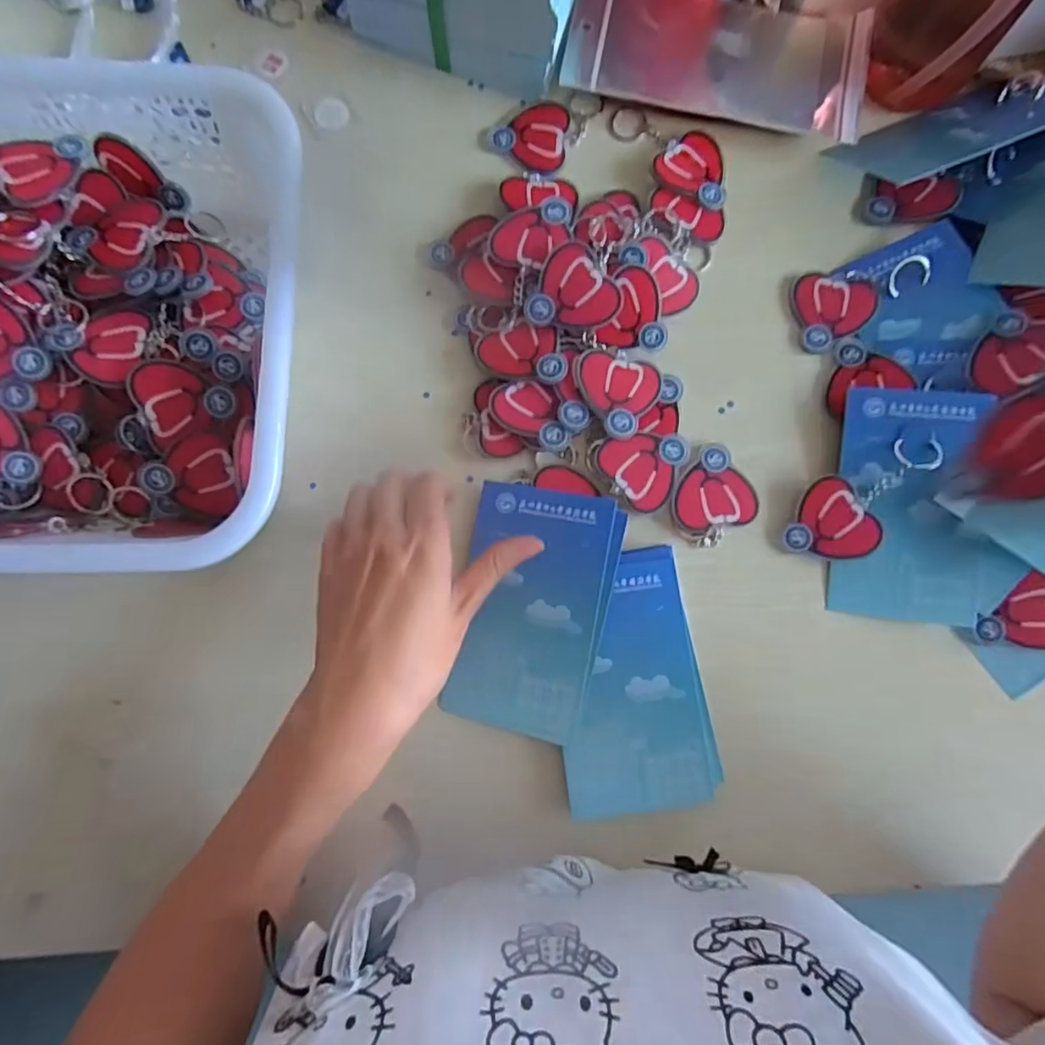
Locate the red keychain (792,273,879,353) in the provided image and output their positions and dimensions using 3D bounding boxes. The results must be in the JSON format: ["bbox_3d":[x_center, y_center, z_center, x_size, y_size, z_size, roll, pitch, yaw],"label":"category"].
[{"bbox_3d":[0.200,-0.136,0.387,0.049,0.004,0.049,-8,82,-2],"label":"red keychain"}]

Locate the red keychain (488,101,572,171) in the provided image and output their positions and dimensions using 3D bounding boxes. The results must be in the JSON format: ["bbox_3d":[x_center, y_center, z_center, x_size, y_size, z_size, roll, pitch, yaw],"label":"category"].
[{"bbox_3d":[0.005,-0.258,0.405,0.049,0.004,0.047,7,81,1],"label":"red keychain"}]

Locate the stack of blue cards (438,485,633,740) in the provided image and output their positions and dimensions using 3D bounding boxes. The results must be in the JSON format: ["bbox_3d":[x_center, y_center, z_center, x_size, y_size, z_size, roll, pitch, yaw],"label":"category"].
[{"bbox_3d":[0.005,0.049,0.353,0.083,0.010,0.139,12,83,5],"label":"stack of blue cards"}]

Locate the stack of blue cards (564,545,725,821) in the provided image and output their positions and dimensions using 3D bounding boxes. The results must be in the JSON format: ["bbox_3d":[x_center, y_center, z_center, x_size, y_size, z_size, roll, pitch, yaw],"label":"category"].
[{"bbox_3d":[0.060,0.090,0.349,0.082,0.014,0.139,-9,82,-2],"label":"stack of blue cards"}]

